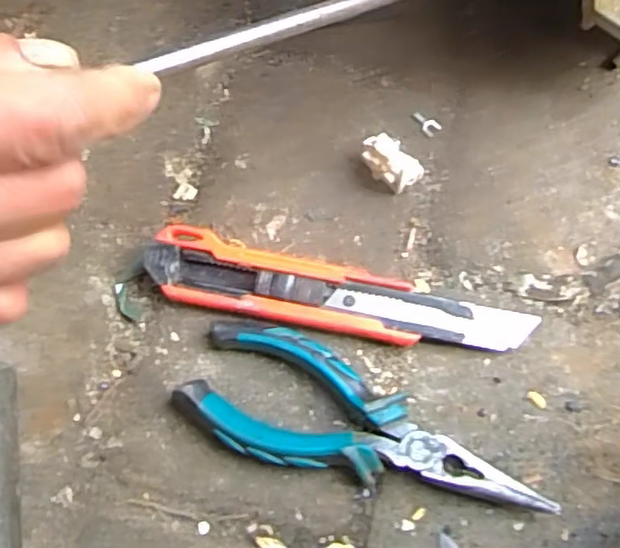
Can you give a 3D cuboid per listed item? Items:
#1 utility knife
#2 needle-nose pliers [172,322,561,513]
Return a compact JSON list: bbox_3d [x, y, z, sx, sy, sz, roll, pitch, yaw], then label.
[{"bbox_3d":[0.011,0.010,0.302,0.175,0.020,0.033,10,67,6],"label":"utility knife"},{"bbox_3d":[0.021,0.067,0.278,0.153,0.019,0.053,21,69,11],"label":"needle-nose pliers"}]

